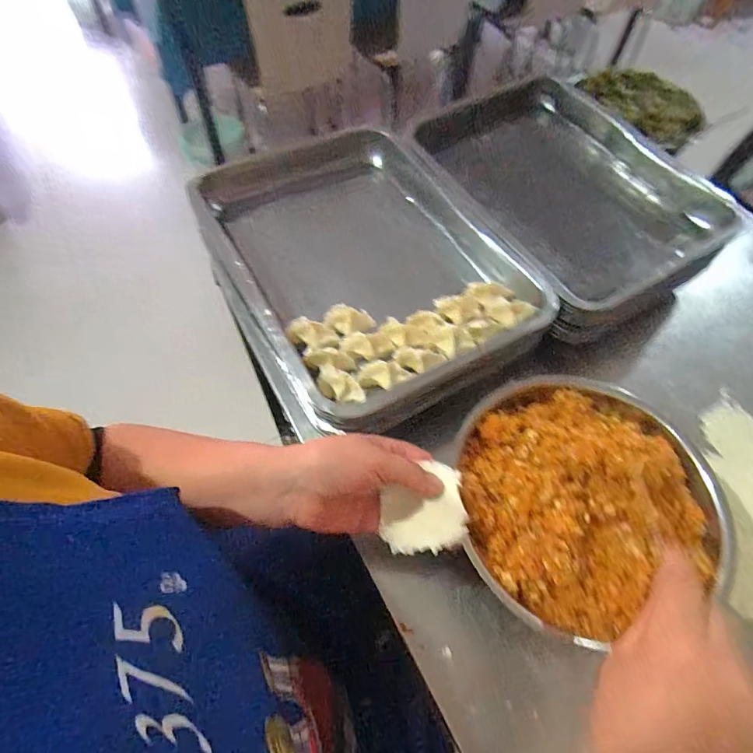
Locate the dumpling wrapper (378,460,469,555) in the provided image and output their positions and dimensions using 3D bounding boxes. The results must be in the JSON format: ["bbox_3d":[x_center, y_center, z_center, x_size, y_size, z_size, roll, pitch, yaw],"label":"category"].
[{"bbox_3d":[0.037,0.106,0.364,0.067,0.010,0.068,-8,65,17],"label":"dumpling wrapper"}]

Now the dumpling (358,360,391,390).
[{"bbox_3d":[-0.002,-0.002,0.431,0.030,0.023,0.017,3,59,1],"label":"dumpling"}]

